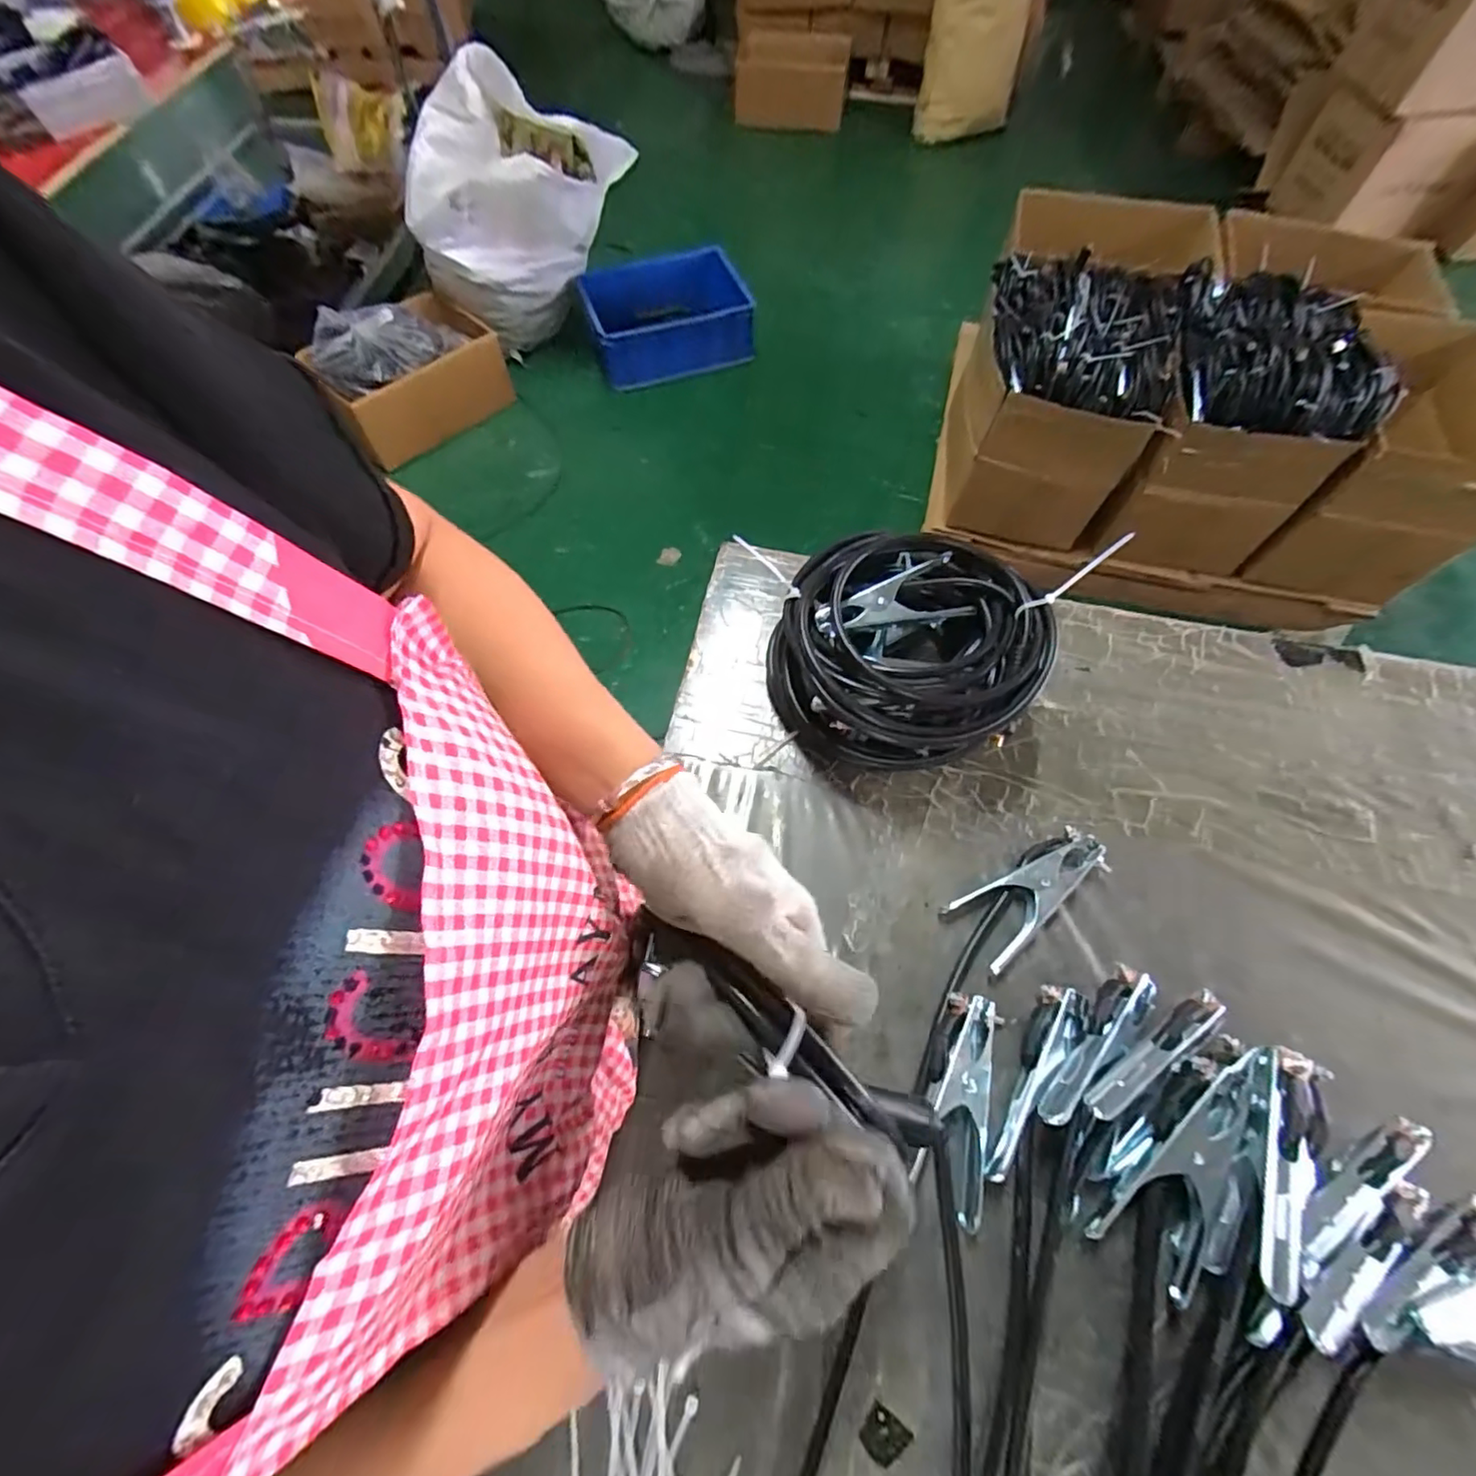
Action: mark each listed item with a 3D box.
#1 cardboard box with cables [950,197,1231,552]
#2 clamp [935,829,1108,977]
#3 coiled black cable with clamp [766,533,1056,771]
[{"bbox_3d":[0.652,-0.696,1.318,0.368,0.425,0.363,16,65,8],"label":"cardboard box with cables"},{"bbox_3d":[0.228,0.117,0.489,0.128,0.020,0.055,-32,68,-15],"label":"clamp"},{"bbox_3d":[0.139,-0.072,0.538,0.200,0.103,0.190,0,64,0],"label":"coiled black cable with clamp"}]

